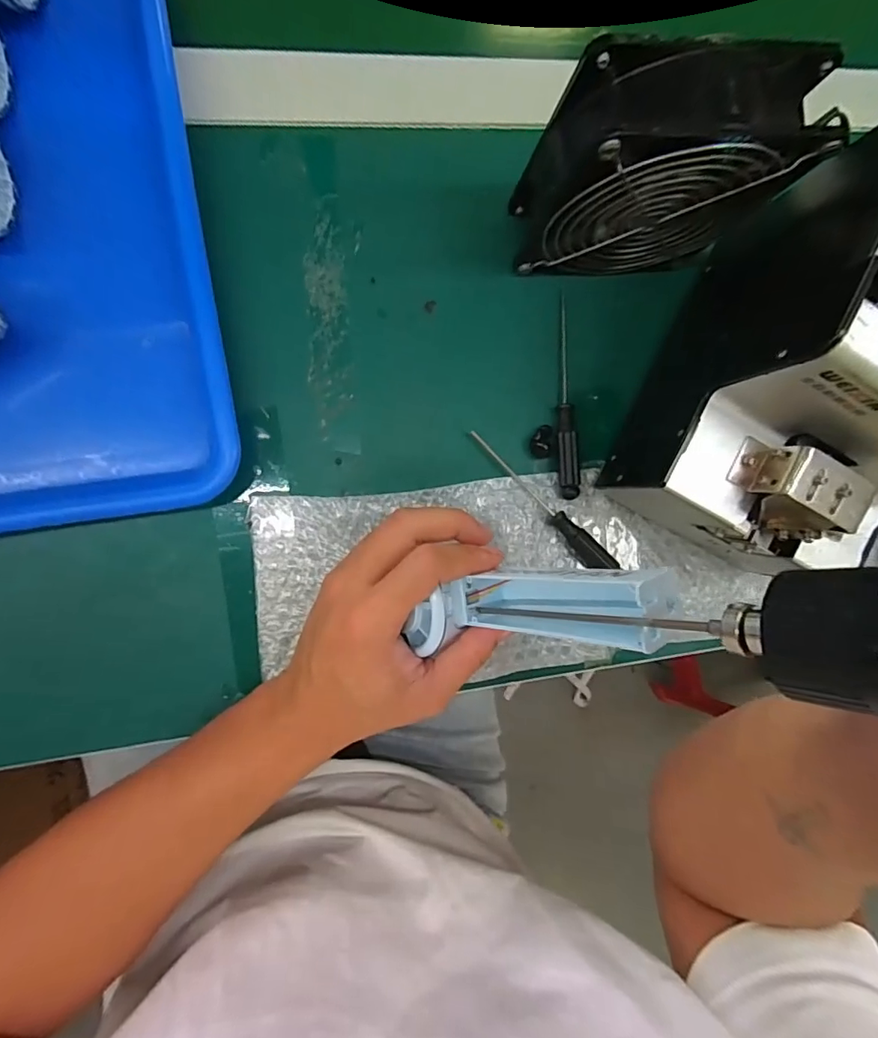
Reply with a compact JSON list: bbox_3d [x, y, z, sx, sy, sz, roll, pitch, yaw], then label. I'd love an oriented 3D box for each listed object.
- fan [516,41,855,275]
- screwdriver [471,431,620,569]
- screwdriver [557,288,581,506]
[{"bbox_3d":[0.110,-0.175,0.260,0.120,0.118,0.048,-4,91,-9],"label":"fan"},{"bbox_3d":[0.066,-0.010,0.312,0.016,0.014,0.120,-44,97,-6],"label":"screwdriver"},{"bbox_3d":[0.080,-0.077,0.312,0.012,0.012,0.127,-2,91,-9],"label":"screwdriver"}]

